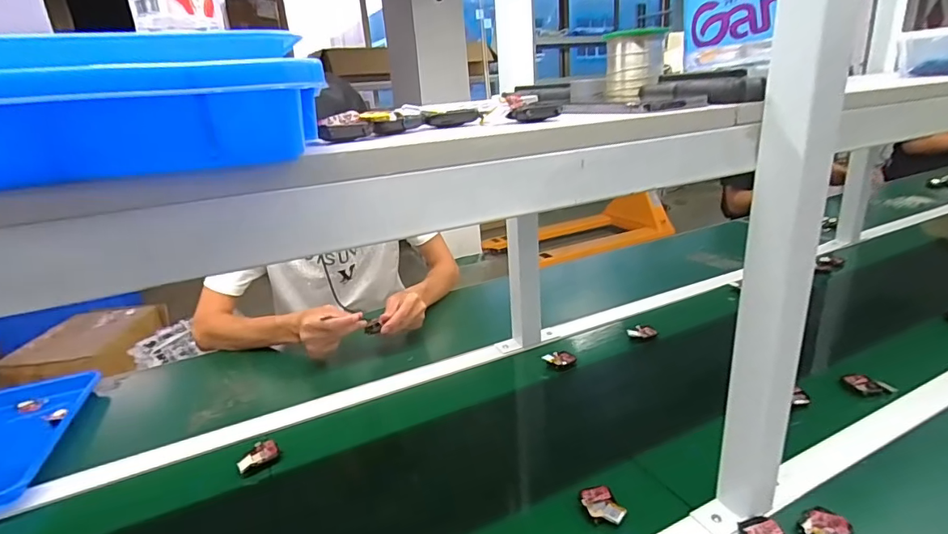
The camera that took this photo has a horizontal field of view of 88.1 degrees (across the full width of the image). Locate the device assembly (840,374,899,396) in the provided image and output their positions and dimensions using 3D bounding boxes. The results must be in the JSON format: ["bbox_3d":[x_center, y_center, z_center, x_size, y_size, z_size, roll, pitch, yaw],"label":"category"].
[{"bbox_3d":[0.561,0.169,0.698,0.062,0.018,0.036,13,26,38],"label":"device assembly"}]

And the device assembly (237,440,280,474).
[{"bbox_3d":[-0.289,0.252,0.653,0.051,0.016,0.034,-19,25,-35],"label":"device assembly"}]

